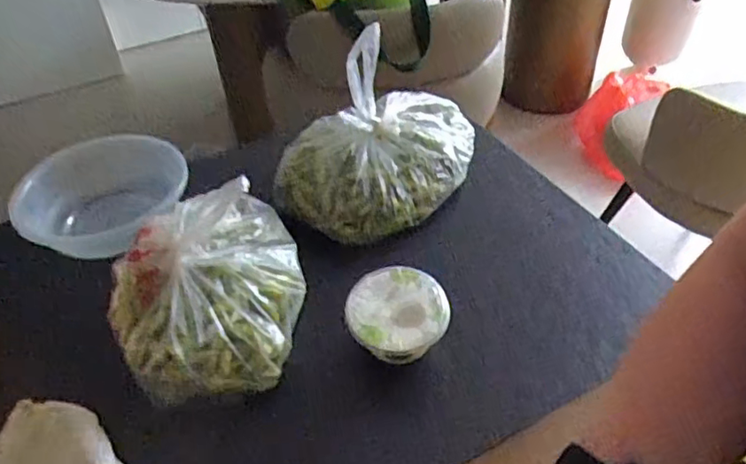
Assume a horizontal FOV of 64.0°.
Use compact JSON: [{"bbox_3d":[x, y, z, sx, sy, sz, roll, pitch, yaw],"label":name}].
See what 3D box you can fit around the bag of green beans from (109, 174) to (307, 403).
[{"bbox_3d":[-0.165,0.038,0.575,0.180,0.091,0.214,-6,43,-3],"label":"bag of green beans"}]

